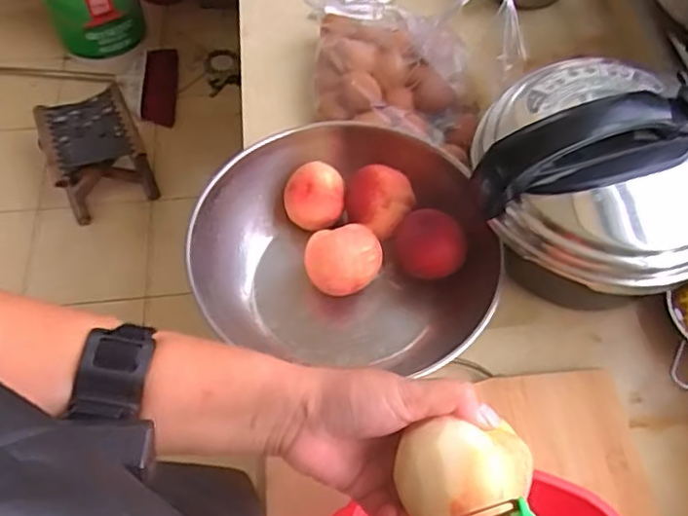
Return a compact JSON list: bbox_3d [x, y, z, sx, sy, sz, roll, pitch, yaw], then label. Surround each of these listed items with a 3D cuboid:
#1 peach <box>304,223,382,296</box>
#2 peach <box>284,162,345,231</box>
[{"bbox_3d":[-0.001,0.007,0.651,0.076,0.071,0.058,-11,60,-8],"label":"peach"},{"bbox_3d":[-0.031,-0.063,0.689,0.061,0.073,0.066,3,59,1],"label":"peach"}]

